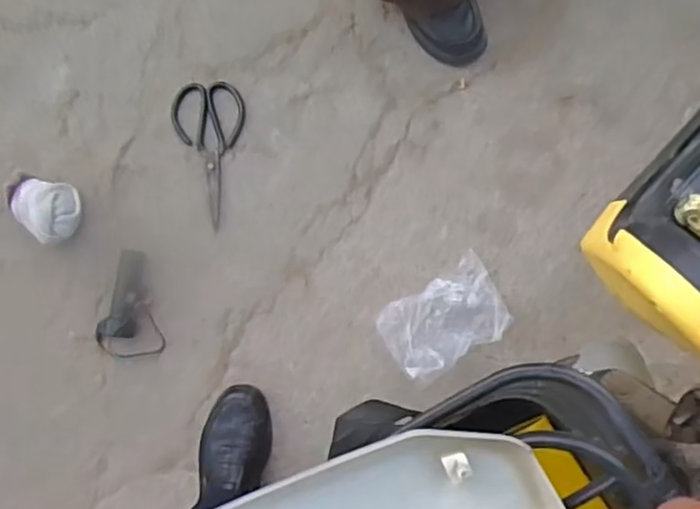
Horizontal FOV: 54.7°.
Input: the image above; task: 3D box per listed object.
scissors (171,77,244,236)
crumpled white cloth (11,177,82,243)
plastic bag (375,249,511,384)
[{"bbox_3d":[-0.207,-0.157,1.038,0.112,0.005,0.219,-11,87,5],"label":"scissors"},{"bbox_3d":[-0.467,-0.067,1.042,0.105,0.058,0.098,8,89,6],"label":"crumpled white cloth"},{"bbox_3d":[0.139,0.097,0.985,0.174,0.052,0.121,-32,86,4],"label":"plastic bag"}]

